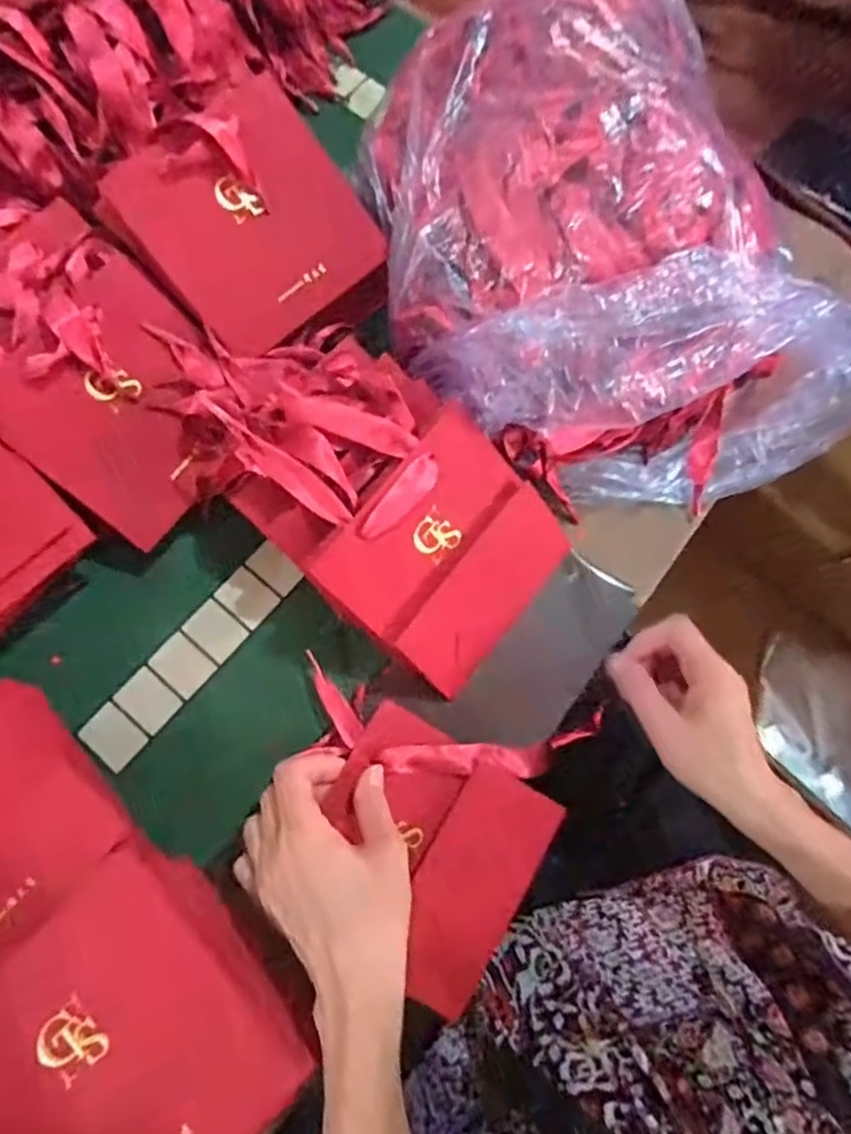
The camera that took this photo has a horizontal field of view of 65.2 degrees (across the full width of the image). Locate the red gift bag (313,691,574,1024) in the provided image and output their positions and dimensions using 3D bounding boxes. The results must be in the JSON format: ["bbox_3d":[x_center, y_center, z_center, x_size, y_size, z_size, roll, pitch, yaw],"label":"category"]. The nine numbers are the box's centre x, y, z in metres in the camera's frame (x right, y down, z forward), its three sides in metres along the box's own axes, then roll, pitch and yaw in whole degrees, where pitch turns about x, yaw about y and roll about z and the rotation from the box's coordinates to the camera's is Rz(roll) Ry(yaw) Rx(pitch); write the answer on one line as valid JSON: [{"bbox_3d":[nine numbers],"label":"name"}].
[{"bbox_3d":[0.002,0.172,0.407,0.137,0.013,0.143,32,72,-3],"label":"red gift bag"}]

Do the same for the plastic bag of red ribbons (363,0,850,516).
[{"bbox_3d":[0.109,-0.229,0.465,0.278,0.134,0.376,-16,73,-6],"label":"plastic bag of red ribbons"}]

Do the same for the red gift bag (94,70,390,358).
[{"bbox_3d":[-0.116,-0.233,0.450,0.143,0.018,0.139,-41,107,-7],"label":"red gift bag"}]

